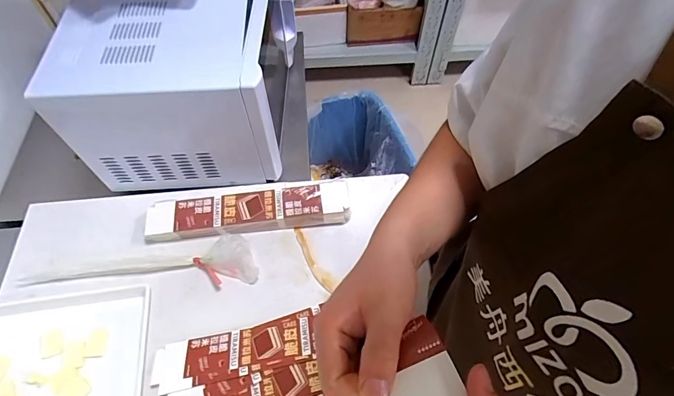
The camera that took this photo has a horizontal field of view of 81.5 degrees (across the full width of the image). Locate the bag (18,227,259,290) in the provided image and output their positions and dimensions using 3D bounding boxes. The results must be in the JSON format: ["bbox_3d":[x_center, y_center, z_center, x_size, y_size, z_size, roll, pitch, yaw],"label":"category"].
[{"bbox_3d":[-0.322,0.113,0.639,0.376,0.029,0.093,-7,59,-5],"label":"bag"}]

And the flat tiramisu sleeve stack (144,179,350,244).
[{"bbox_3d":[-0.154,0.022,0.690,0.348,0.038,0.074,-6,59,-4],"label":"flat tiramisu sleeve stack"}]

